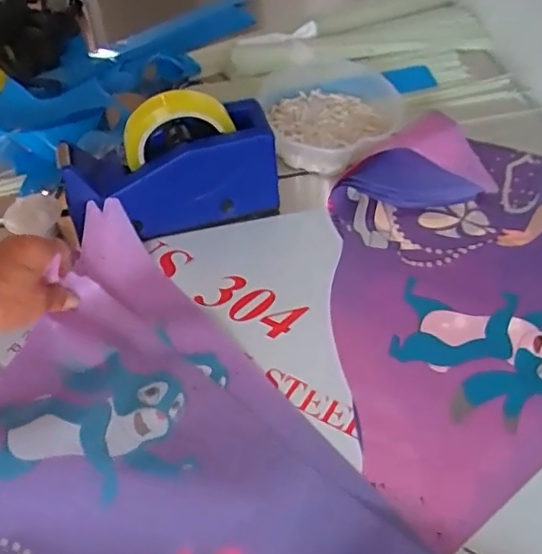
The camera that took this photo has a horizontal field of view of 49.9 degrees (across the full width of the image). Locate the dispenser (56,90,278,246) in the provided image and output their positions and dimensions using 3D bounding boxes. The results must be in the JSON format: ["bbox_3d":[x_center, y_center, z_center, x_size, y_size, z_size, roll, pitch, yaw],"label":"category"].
[{"bbox_3d":[-0.096,-0.105,0.556,0.194,0.118,0.065,-12,52,-9],"label":"dispenser"}]

